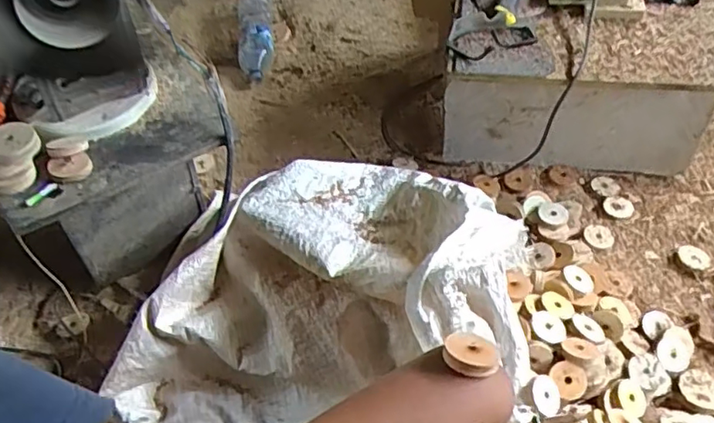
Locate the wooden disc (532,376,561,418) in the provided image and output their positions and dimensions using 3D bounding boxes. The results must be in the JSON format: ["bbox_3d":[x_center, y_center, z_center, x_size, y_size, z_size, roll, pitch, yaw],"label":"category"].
[{"bbox_3d":[0.254,0.248,0.801,0.050,0.004,0.052,-4,70,-32],"label":"wooden disc"}]

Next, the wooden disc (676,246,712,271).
[{"bbox_3d":[0.580,0.081,1.024,0.051,0.006,0.045,10,50,11],"label":"wooden disc"}]

